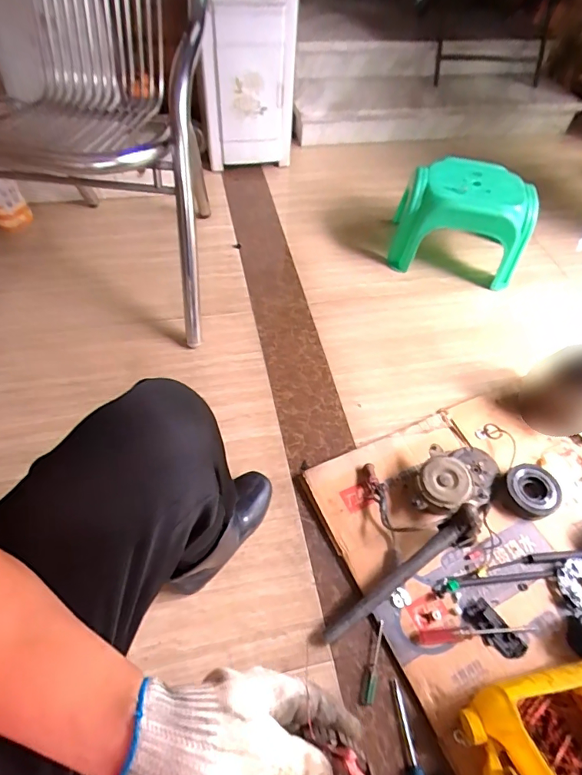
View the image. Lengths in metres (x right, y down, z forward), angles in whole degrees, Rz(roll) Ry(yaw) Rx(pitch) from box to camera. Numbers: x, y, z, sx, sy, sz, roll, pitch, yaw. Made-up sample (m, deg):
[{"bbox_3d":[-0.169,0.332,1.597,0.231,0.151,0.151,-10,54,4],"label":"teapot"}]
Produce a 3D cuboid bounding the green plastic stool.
[{"bbox_3d":[0.517,-0.497,1.307,0.380,0.229,0.257,12,55,4],"label":"green plastic stool"}]

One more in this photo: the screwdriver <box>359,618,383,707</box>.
[{"bbox_3d":[0.136,0.444,0.698,0.013,0.012,0.119,16,57,8],"label":"screwdriver"}]

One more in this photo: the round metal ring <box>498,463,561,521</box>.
[{"bbox_3d":[0.477,0.208,0.860,0.115,0.033,0.099,-12,53,-15],"label":"round metal ring"}]

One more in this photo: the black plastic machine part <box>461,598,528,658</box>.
[{"bbox_3d":[0.339,0.403,0.715,0.051,0.015,0.101,-31,60,-26],"label":"black plastic machine part"}]

